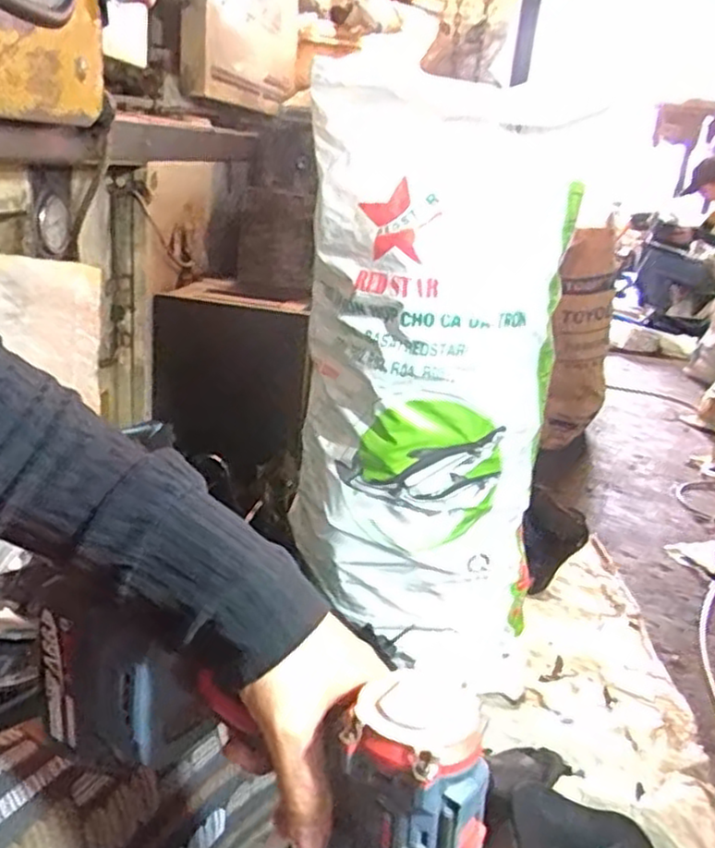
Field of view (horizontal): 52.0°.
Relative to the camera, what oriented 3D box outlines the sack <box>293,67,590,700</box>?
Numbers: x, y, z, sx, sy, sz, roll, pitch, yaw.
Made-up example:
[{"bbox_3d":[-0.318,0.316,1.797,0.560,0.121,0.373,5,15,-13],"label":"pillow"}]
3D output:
[{"bbox_3d":[0.093,-0.054,1.097,0.348,0.740,0.247,19,24,32],"label":"sack"}]

